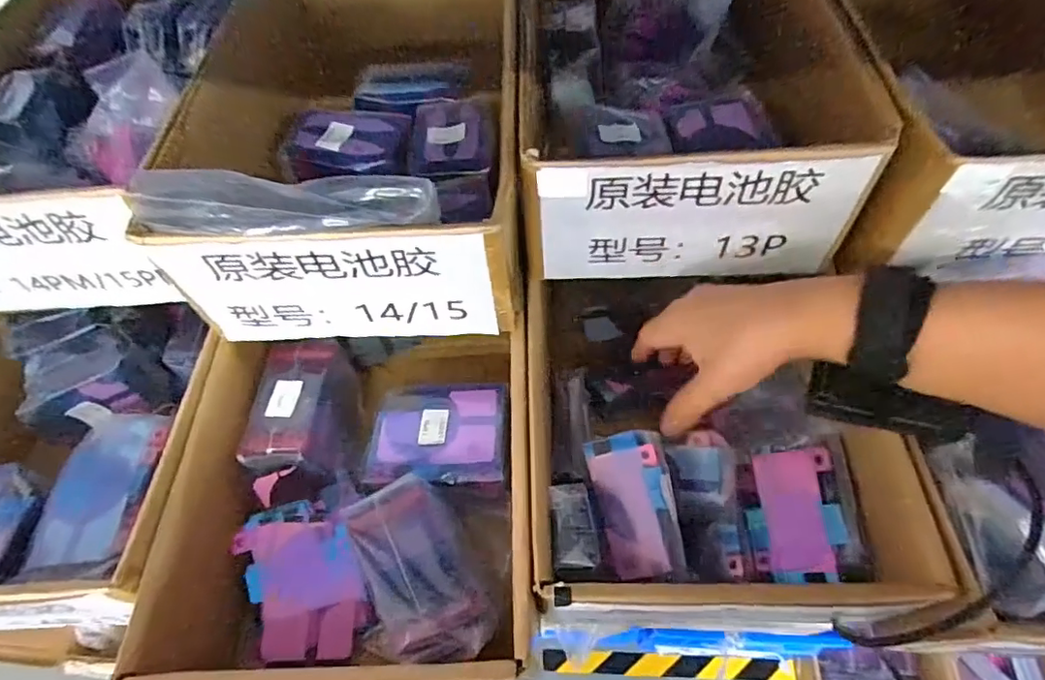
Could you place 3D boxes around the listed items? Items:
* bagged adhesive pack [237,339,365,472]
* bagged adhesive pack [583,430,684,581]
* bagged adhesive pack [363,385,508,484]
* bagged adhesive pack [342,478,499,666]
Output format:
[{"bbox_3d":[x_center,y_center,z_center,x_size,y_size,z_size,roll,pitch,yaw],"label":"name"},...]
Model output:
[{"bbox_3d":[-0.167,0.057,0.431,0.069,0.060,0.107,1,56,5],"label":"bagged adhesive pack"},{"bbox_3d":[0.073,0.105,0.357,0.049,0.015,0.087,-15,71,19],"label":"bagged adhesive pack"},{"bbox_3d":[-0.064,0.068,0.419,0.102,0.019,0.078,-1,56,4],"label":"bagged adhesive pack"},{"bbox_3d":[-0.065,0.140,0.337,0.064,0.022,0.112,-25,58,-13],"label":"bagged adhesive pack"}]

